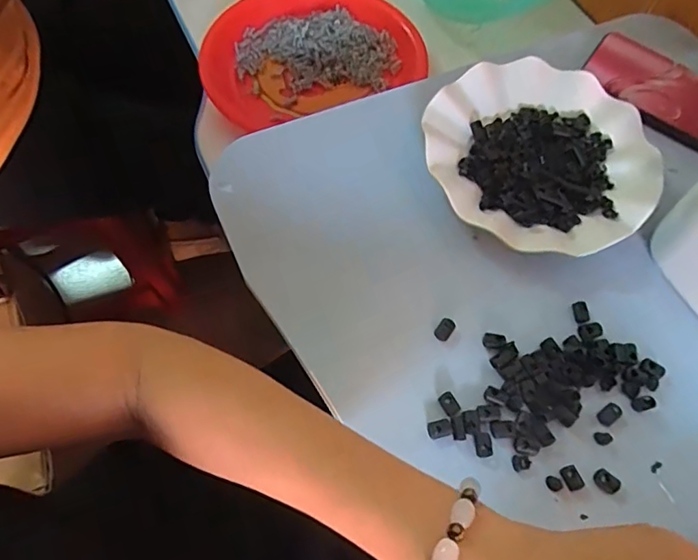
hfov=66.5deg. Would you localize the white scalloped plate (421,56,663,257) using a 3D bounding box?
[{"bbox_3d":[0.154,-0.102,0.435,0.171,0.025,0.180,1,63,-1],"label":"white scalloped plate"}]

